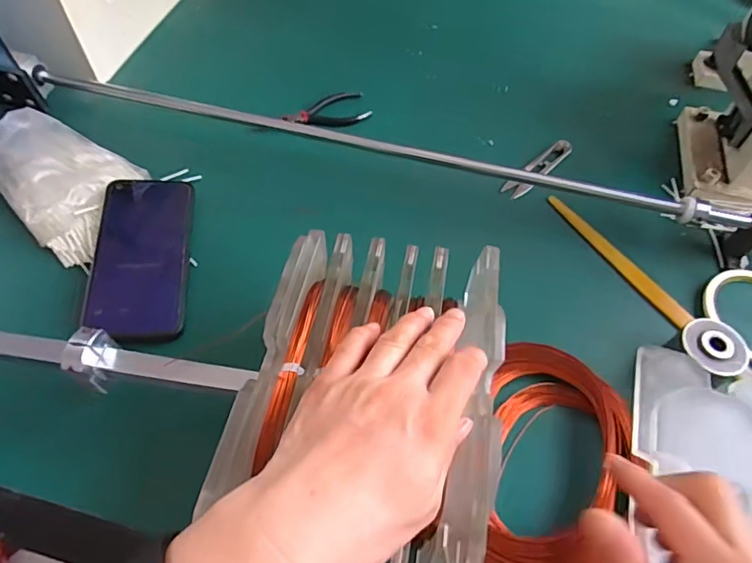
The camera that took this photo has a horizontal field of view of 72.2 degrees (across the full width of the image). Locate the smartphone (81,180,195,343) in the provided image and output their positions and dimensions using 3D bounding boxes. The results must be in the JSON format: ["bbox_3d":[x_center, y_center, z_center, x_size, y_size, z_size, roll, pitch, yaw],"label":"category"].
[{"bbox_3d":[-0.203,-0.025,0.452,0.075,0.006,0.170,3,57,-17],"label":"smartphone"}]

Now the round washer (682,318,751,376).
[{"bbox_3d":[0.257,0.049,0.389,0.045,0.007,0.043,1,56,-2],"label":"round washer"}]

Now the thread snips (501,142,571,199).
[{"bbox_3d":[0.172,-0.119,0.540,0.101,0.009,0.023,-37,65,-24],"label":"thread snips"}]

